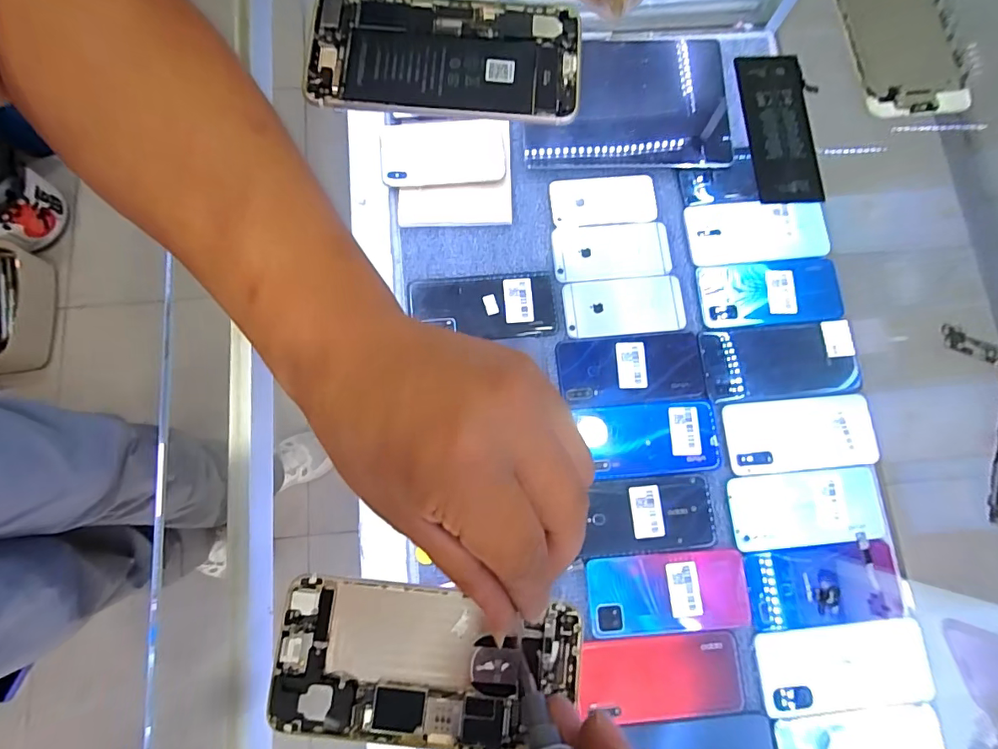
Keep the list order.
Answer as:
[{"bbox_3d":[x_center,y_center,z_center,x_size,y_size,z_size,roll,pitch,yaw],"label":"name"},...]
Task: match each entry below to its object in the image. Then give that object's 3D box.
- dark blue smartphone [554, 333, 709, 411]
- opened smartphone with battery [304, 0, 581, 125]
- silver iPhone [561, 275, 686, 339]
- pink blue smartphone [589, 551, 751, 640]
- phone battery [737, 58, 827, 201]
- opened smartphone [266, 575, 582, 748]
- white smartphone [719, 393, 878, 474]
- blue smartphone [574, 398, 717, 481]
[{"bbox_3d":[0.144,-0.005,0.527,0.157,0.005,0.075,-5,79,-2],"label":"dark blue smartphone"},{"bbox_3d":[-0.032,-0.185,0.280,0.154,0.007,0.079,3,79,0],"label":"opened smartphone with battery"},{"bbox_3d":[0.141,-0.076,0.544,0.135,0.004,0.065,-5,79,-2],"label":"silver iPhone"},{"bbox_3d":[0.170,0.218,0.480,0.160,0.004,0.074,-3,79,-2],"label":"pink blue smartphone"},{"bbox_3d":[0.163,-0.142,0.279,0.036,0.009,0.090,-4,79,-2],"label":"phone battery"},{"bbox_3d":[-0.033,0.133,0.221,0.134,0.007,0.066,5,79,0],"label":"opened smartphone"},{"bbox_3d":[0.322,0.063,0.514,0.156,0.004,0.075,-5,79,-2],"label":"white smartphone"},{"bbox_3d":[0.160,0.070,0.513,0.147,0.010,0.075,-5,79,-2],"label":"blue smartphone"}]

